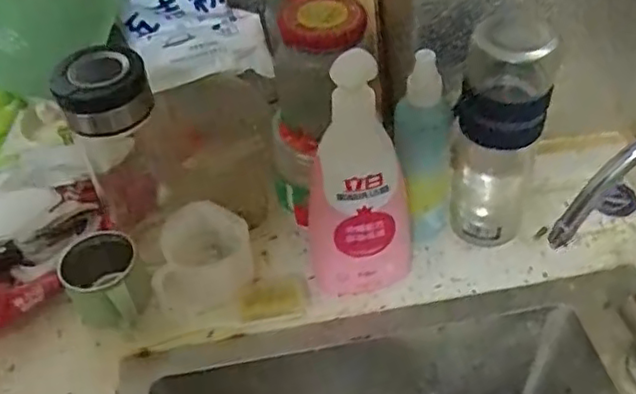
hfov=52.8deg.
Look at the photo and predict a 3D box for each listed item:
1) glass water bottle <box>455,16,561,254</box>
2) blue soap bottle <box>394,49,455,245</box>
[{"bbox_3d":[0.150,-0.047,0.538,0.067,0.204,0.064,4,47,10],"label":"glass water bottle"},{"bbox_3d":[0.092,-0.040,0.544,0.044,0.192,0.062,8,48,14],"label":"blue soap bottle"}]

